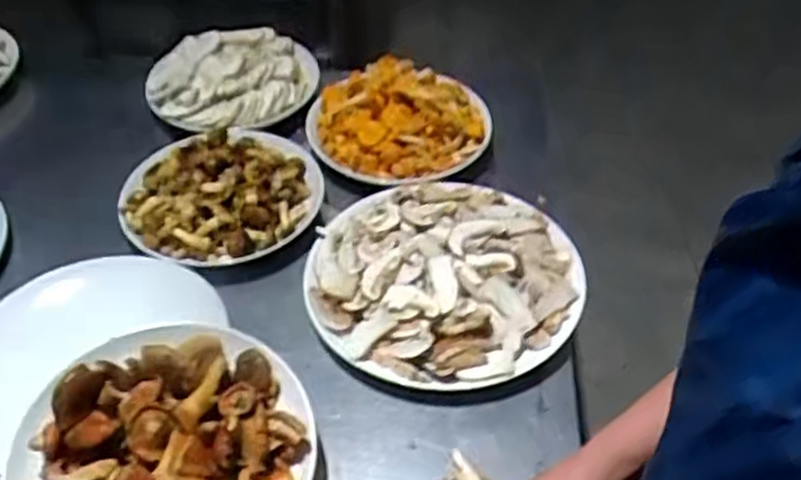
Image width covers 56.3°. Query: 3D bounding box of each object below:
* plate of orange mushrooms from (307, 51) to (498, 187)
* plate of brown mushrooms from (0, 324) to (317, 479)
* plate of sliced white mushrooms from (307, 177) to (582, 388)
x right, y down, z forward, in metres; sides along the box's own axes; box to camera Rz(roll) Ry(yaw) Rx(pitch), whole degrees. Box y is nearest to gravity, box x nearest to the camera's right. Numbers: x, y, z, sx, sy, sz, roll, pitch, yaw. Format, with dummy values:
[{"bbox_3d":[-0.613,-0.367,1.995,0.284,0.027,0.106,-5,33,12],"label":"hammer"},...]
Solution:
[{"bbox_3d":[-0.009,-0.157,1.000,0.246,0.064,0.200,11,45,11],"label":"plate of orange mushrooms"},{"bbox_3d":[-0.198,0.179,0.634,0.246,0.093,0.242,-22,48,-21],"label":"plate of brown mushrooms"},{"bbox_3d":[0.042,0.034,0.823,0.277,0.074,0.271,0,44,0],"label":"plate of sliced white mushrooms"}]

